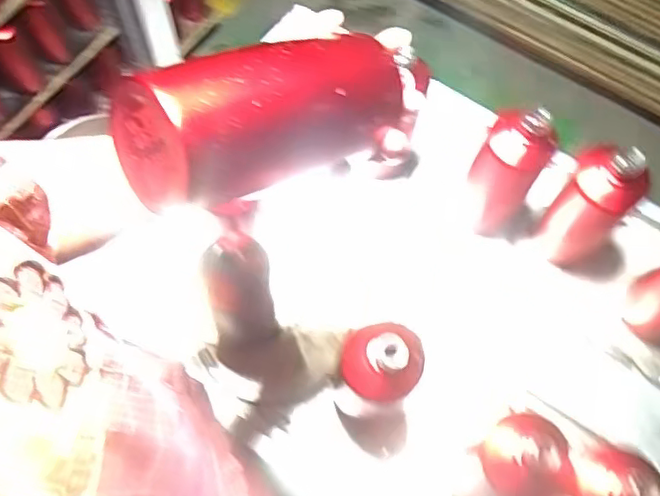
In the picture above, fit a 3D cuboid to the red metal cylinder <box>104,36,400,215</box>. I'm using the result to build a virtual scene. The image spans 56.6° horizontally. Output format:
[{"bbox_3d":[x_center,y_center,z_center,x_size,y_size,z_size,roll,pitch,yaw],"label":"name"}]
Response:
[{"bbox_3d":[-0.027,-0.072,0.346,0.165,0.061,0.062,-21,64,-30],"label":"red metal cylinder"}]

